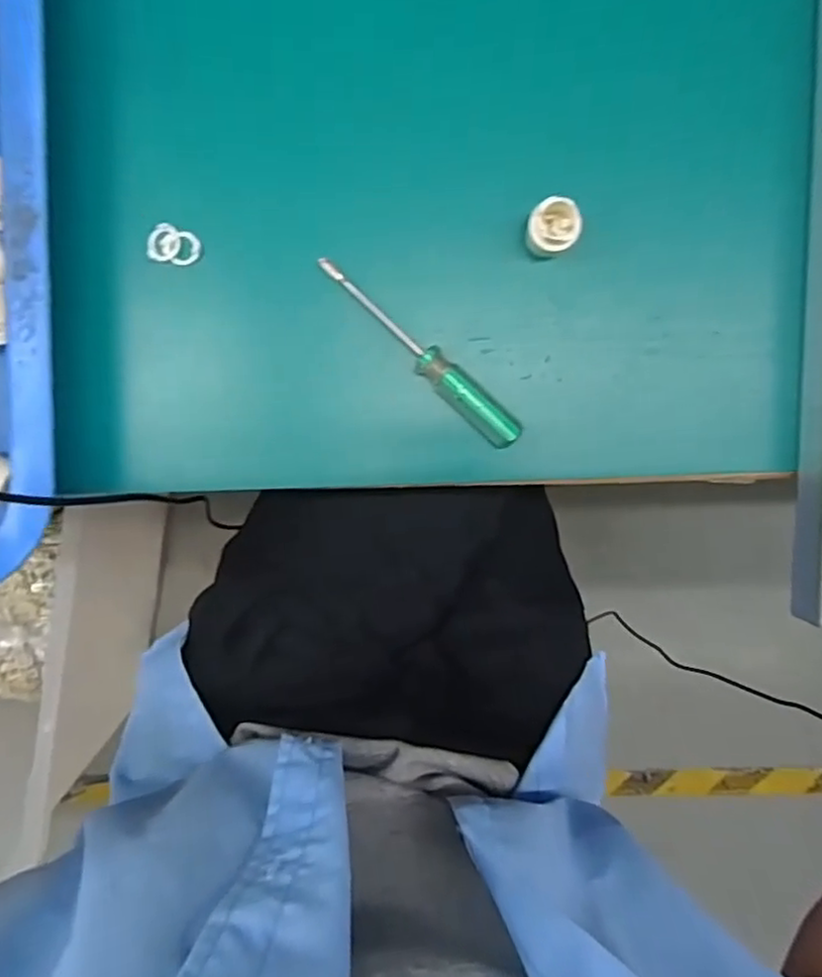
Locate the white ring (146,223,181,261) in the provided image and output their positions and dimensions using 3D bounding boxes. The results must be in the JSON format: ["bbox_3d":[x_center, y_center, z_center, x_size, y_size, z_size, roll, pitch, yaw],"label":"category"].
[{"bbox_3d":[-0.112,-0.111,0.301,0.013,0.004,0.016,41,93,-2],"label":"white ring"}]

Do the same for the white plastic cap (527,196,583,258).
[{"bbox_3d":[0.062,-0.112,0.288,0.021,0.014,0.022,0,94,0],"label":"white plastic cap"}]

